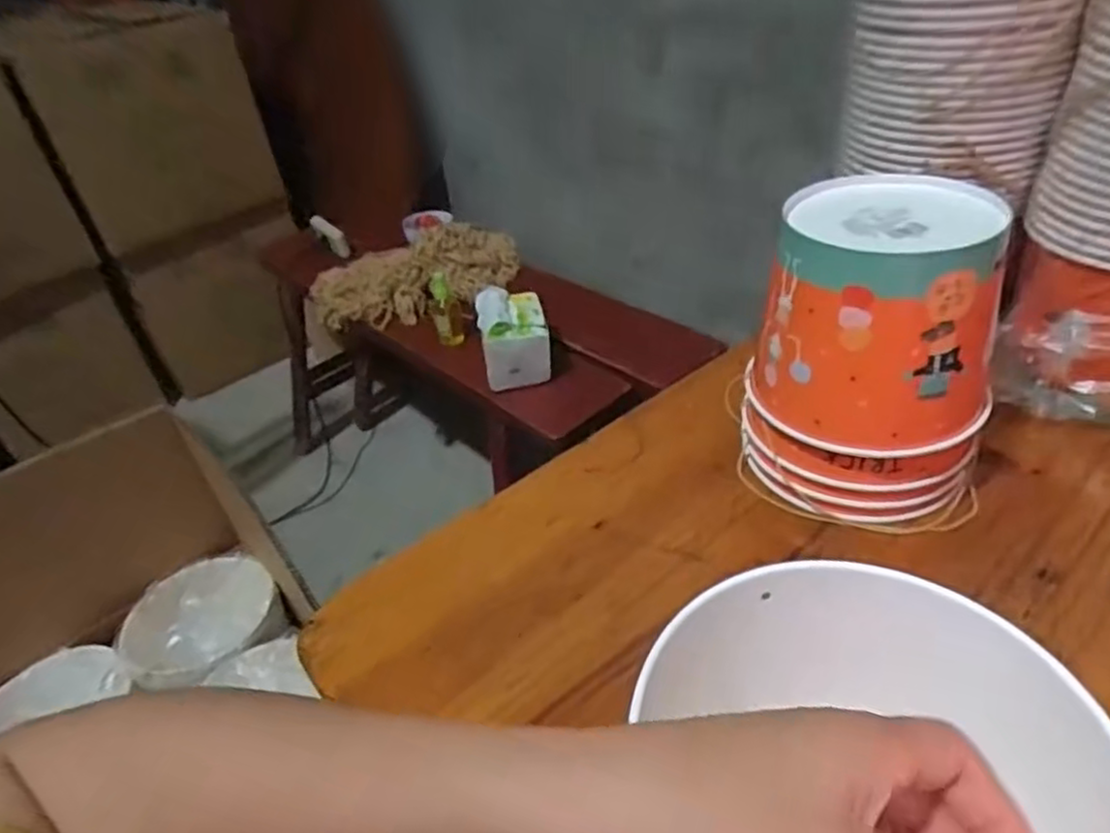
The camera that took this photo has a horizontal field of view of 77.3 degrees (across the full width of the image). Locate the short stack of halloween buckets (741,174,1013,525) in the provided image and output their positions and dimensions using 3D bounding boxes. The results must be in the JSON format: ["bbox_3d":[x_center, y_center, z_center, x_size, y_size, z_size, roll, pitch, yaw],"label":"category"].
[{"bbox_3d":[0.219,-0.042,0.479,0.154,0.195,0.129,19,45,29],"label":"short stack of halloween buckets"}]

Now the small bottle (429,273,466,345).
[{"bbox_3d":[-0.175,-0.170,1.117,0.046,0.116,0.050,-11,38,-6],"label":"small bottle"}]

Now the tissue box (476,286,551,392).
[{"bbox_3d":[-0.062,-0.120,1.029,0.097,0.102,0.118,-11,38,-6],"label":"tissue box"}]

